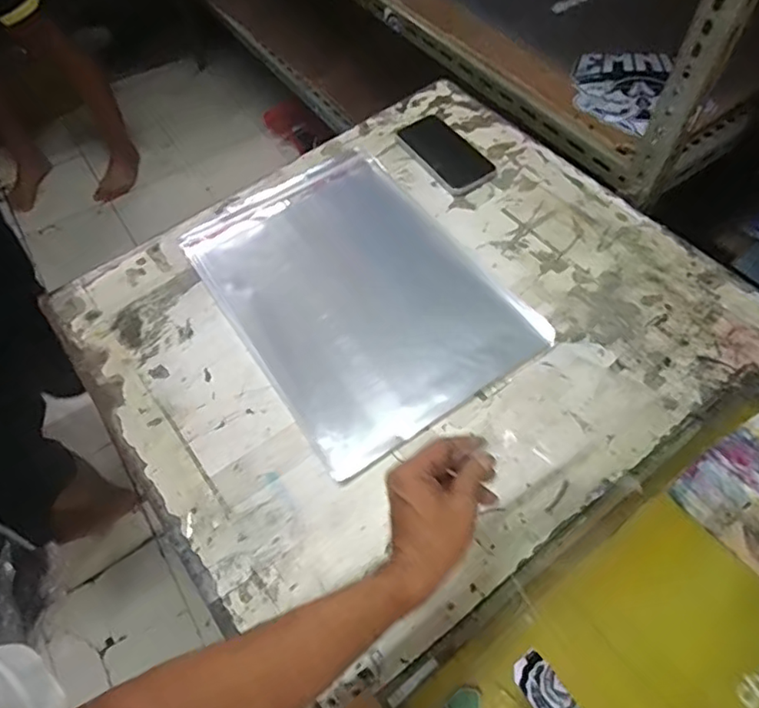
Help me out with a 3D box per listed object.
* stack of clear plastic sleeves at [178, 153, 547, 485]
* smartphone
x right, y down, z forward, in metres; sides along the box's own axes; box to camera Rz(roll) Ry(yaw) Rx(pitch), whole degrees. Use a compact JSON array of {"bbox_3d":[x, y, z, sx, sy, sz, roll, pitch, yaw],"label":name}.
[{"bbox_3d":[-0.030,-0.086,0.767,0.309,0.012,0.425,-32,62,-14],"label":"stack of clear plastic sleeves"},{"bbox_3d":[0.097,-0.298,0.875,0.082,0.005,0.167,-30,62,-13],"label":"smartphone"}]

